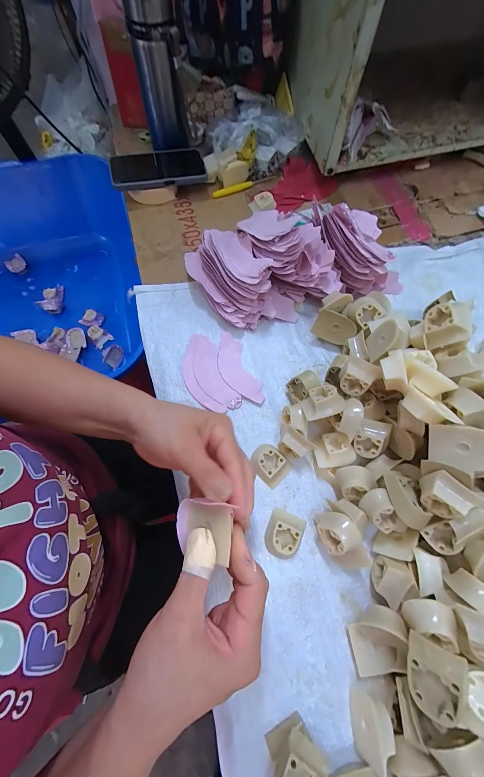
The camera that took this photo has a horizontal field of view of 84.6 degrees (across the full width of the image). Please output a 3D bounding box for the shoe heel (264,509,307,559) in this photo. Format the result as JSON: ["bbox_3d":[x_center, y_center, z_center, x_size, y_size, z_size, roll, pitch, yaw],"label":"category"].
[{"bbox_3d":[0.049,0.171,0.308,0.041,0.019,0.048,24,73,6],"label":"shoe heel"}]

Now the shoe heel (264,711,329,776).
[{"bbox_3d":[0.049,0.342,0.235,0.056,0.035,0.053,-25,74,-9],"label":"shoe heel"}]

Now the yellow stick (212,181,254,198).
[{"bbox_3d":[-0.017,-0.375,0.500,0.080,0.009,0.012,-21,73,-8],"label":"yellow stick"}]

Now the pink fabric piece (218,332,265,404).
[{"bbox_3d":[-0.009,-0.030,0.385,0.045,0.007,0.117,-24,74,-9],"label":"pink fabric piece"}]

